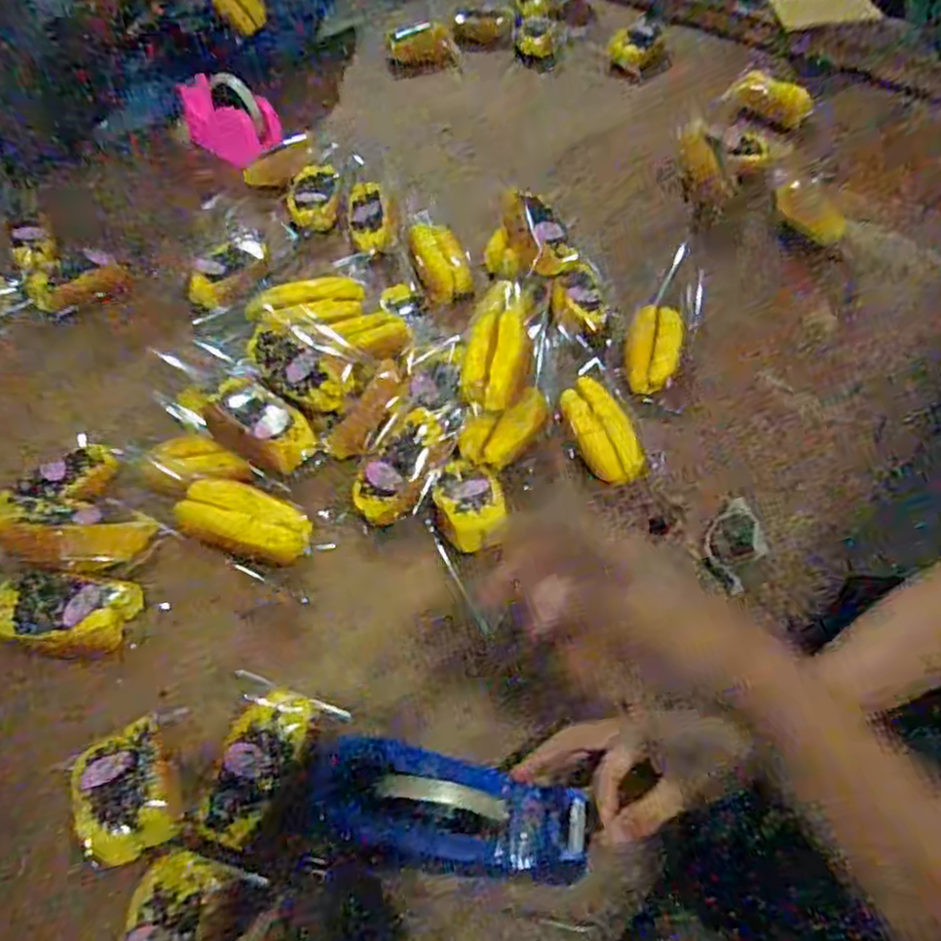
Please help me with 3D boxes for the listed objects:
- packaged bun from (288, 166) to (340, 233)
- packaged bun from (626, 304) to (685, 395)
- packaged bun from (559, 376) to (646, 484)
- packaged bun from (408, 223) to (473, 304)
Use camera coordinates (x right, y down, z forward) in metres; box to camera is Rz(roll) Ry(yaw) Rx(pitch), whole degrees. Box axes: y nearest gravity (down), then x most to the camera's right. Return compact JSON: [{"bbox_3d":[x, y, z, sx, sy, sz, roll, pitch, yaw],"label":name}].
[{"bbox_3d":[-0.219,-0.382,1.003,0.075,0.037,0.113,-5,56,-2],"label":"packaged bun"},{"bbox_3d":[0.216,-0.147,0.828,0.061,0.031,0.126,11,57,9],"label":"packaged bun"},{"bbox_3d":[0.137,-0.043,0.752,0.058,0.029,0.121,-16,57,-9],"label":"packaged bun"},{"bbox_3d":[-0.038,-0.275,0.914,0.064,0.036,0.126,-14,57,-8],"label":"packaged bun"}]

